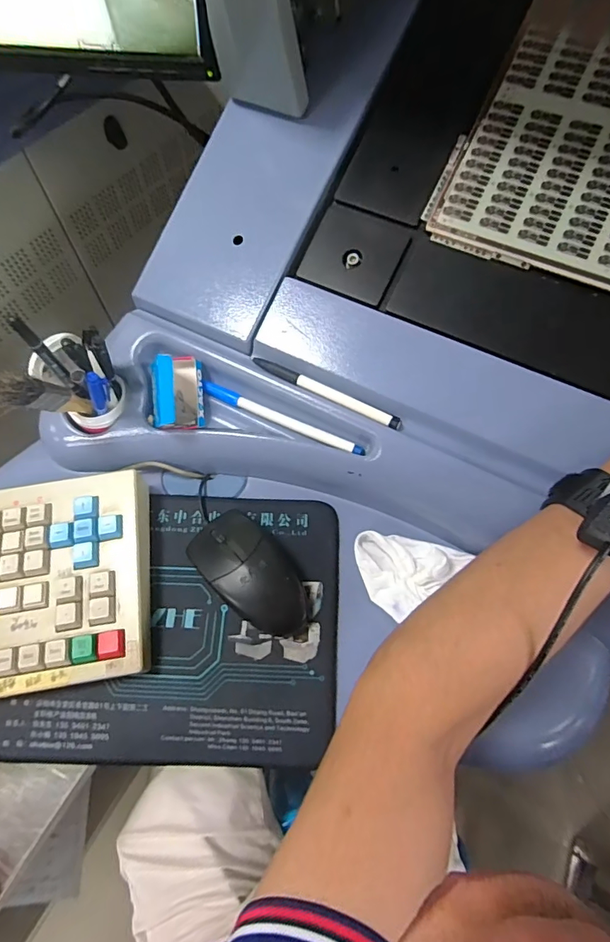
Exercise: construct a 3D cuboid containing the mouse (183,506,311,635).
[{"bbox_3d":[-0.044,0.079,0.358,0.055,0.034,0.111,-41,71,-18],"label":"mouse"}]

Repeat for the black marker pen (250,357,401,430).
[{"bbox_3d":[0.017,-0.065,0.369,0.132,0.007,0.011,26,66,12],"label":"black marker pen"}]

